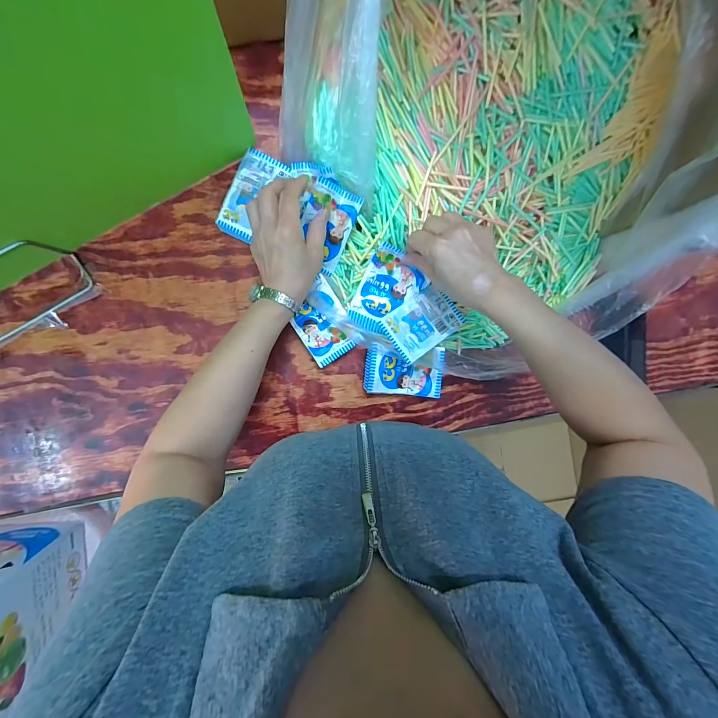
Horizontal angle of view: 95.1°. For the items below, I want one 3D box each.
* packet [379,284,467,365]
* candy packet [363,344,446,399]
[{"bbox_3d":[0.081,-0.047,0.415,0.101,0.007,0.066,-37,86,-18],"label":"packet"},{"bbox_3d":[0.061,0.017,0.448,0.106,0.018,0.068,4,100,-12],"label":"candy packet"}]

